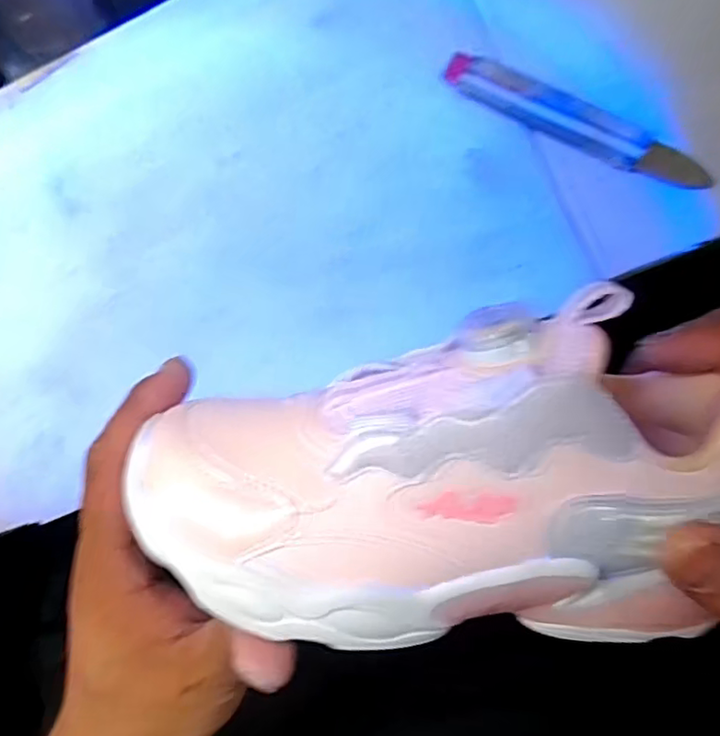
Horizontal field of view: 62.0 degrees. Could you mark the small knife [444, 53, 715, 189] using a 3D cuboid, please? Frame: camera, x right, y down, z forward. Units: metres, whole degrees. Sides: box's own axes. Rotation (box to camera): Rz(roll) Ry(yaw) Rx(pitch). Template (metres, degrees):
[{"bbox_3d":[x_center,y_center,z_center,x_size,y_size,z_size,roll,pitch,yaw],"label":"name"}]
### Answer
[{"bbox_3d":[0.127,-0.146,0.355,0.163,0.012,0.023,30,93,8],"label":"small knife"}]

